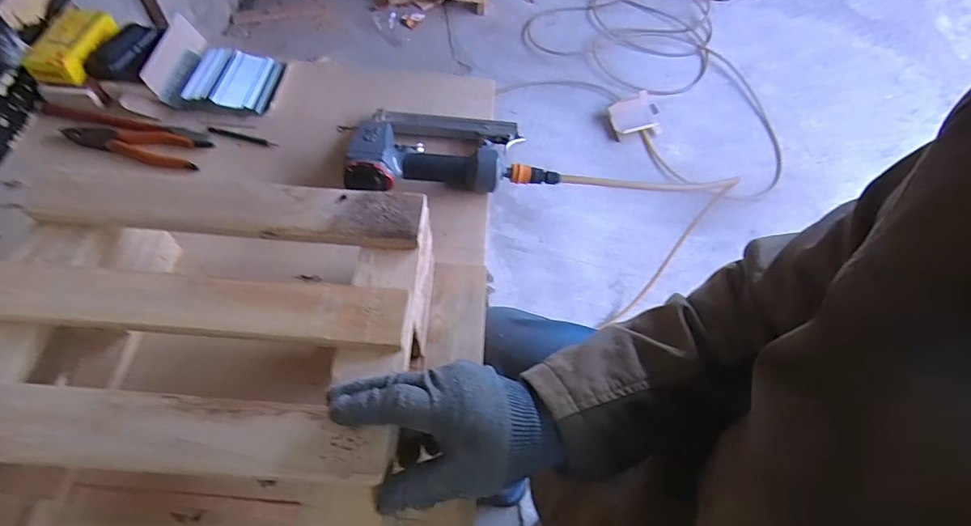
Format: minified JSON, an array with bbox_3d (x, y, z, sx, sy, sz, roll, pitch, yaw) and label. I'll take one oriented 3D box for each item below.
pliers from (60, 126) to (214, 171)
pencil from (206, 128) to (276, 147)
[{"bbox_3d":[-0.467,-0.159,0.622,0.184,0.014,0.054,10,58,3],"label":"pliers"},{"bbox_3d":[-0.338,-0.174,0.647,0.099,0.006,0.011,13,58,5],"label":"pencil"}]

